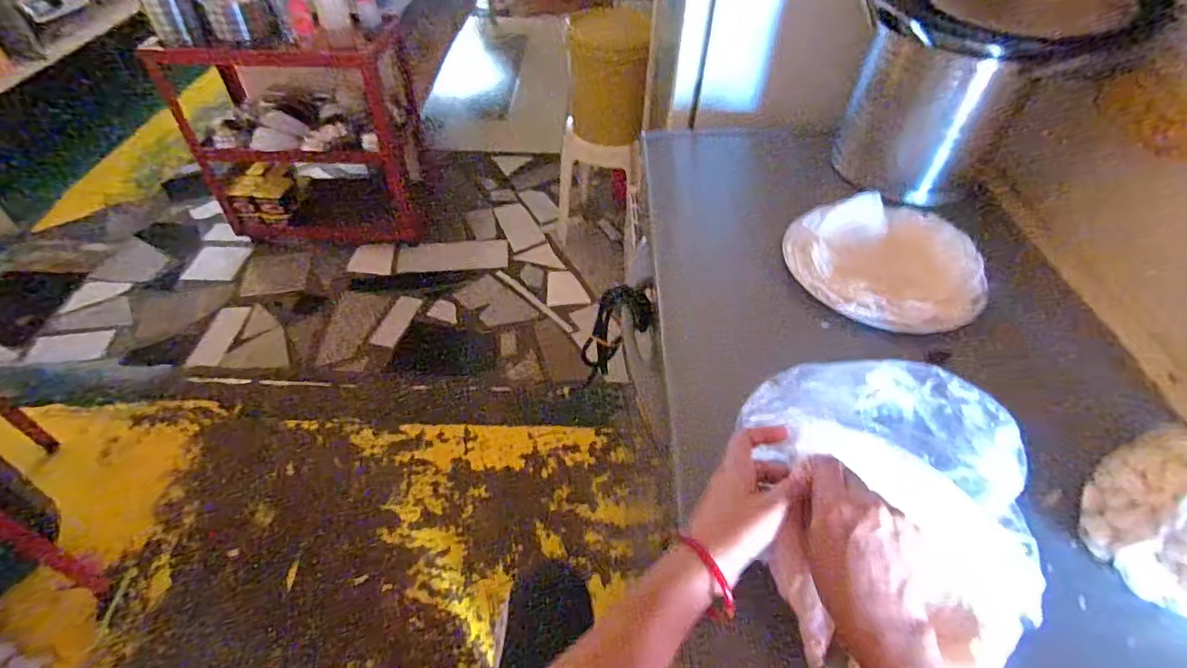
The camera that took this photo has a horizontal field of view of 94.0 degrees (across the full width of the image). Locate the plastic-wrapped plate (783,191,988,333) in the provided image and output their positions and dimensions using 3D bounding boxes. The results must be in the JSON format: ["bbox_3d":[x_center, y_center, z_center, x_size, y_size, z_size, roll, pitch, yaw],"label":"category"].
[{"bbox_3d":[0.363,-0.092,0.692,0.200,0.037,0.217,1,47,-1],"label":"plastic-wrapped plate"}]

